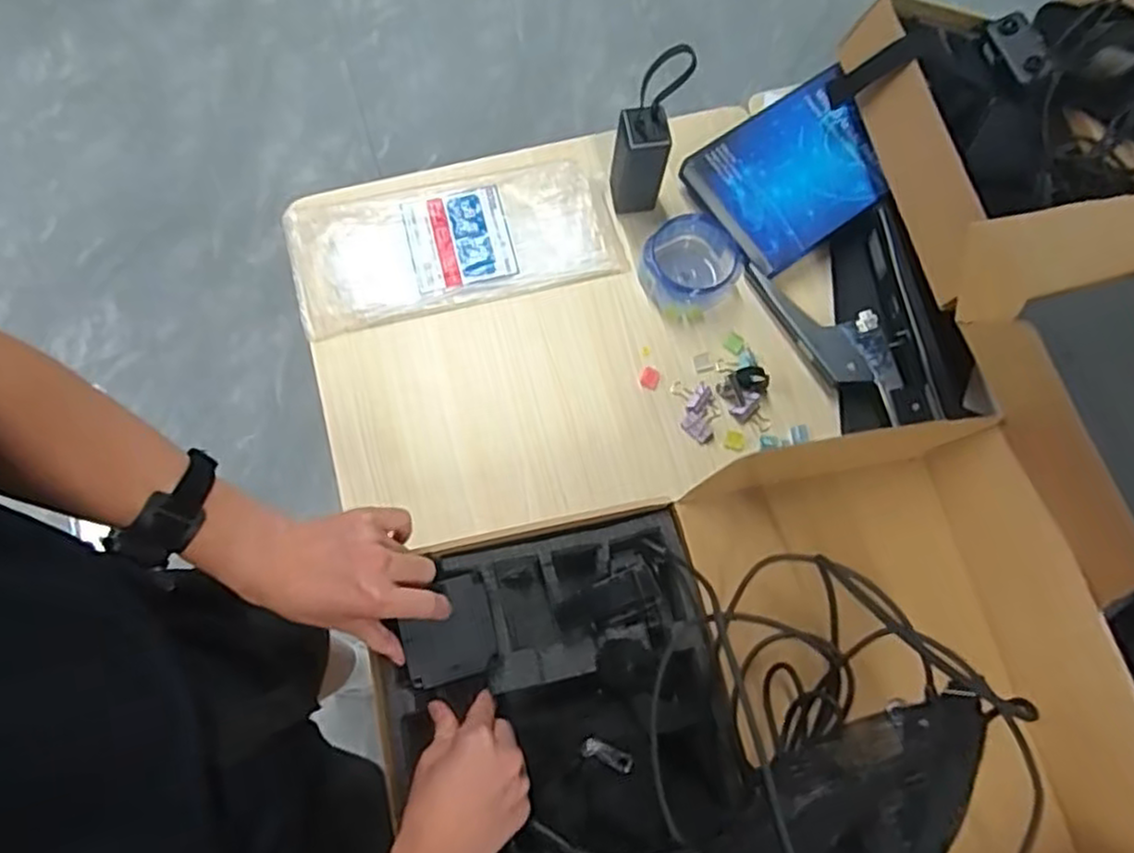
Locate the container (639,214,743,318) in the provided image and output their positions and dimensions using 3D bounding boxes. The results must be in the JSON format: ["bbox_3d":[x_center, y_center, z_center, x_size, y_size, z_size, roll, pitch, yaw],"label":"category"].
[{"bbox_3d":[0.141,-0.184,0.836,0.110,0.063,0.095,-16,74,-7],"label":"container"}]

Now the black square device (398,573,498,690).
[{"bbox_3d":[-0.096,0.165,0.584,0.073,0.012,0.077,-15,74,-6],"label":"black square device"}]

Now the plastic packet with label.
[{"bbox_3d":[-0.132,-0.215,0.852,0.373,0.026,0.159,-14,74,-6],"label":"plastic packet with label"}]

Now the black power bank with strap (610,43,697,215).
[{"bbox_3d":[0.087,-0.312,0.785,0.062,0.199,0.049,4,73,-1],"label":"black power bank with strap"}]

